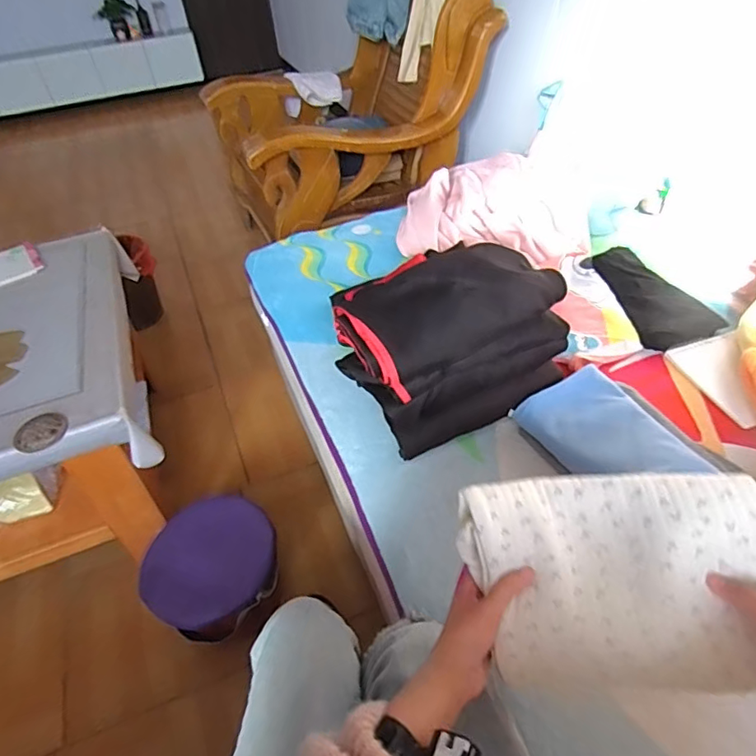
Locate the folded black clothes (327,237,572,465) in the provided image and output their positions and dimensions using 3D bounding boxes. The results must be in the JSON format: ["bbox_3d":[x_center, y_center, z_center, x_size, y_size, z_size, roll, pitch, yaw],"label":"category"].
[{"bbox_3d":[0.106,-0.054,0.809,0.294,0.199,0.202,-24,48,-19],"label":"folded black clothes"}]

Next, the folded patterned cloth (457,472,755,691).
[{"bbox_3d":[0.210,0.175,0.477,0.257,0.043,0.180,-4,69,11],"label":"folded patterned cloth"}]

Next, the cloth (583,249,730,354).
[{"bbox_3d":[0.496,-0.155,0.983,0.161,0.065,0.230,-17,46,-13],"label":"cloth"}]

